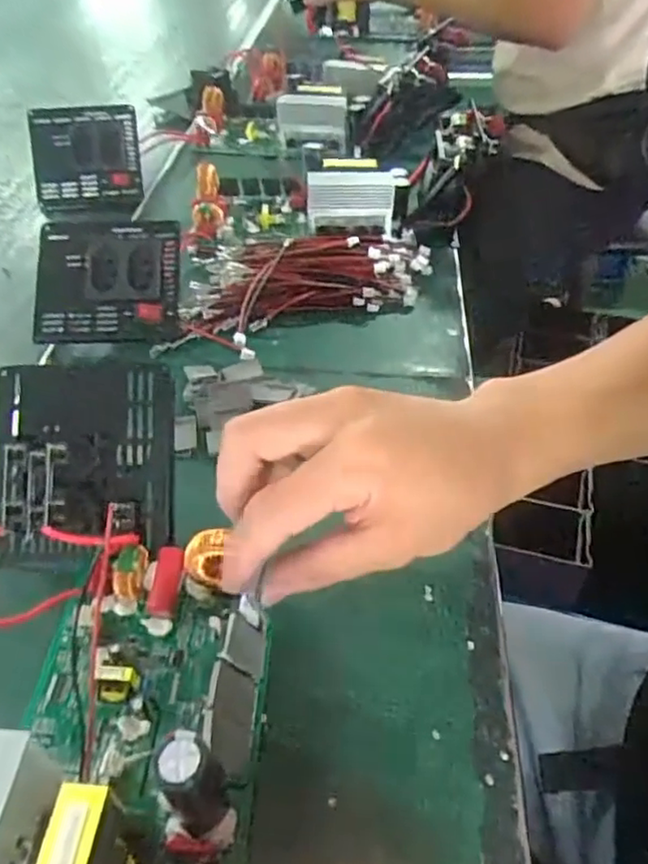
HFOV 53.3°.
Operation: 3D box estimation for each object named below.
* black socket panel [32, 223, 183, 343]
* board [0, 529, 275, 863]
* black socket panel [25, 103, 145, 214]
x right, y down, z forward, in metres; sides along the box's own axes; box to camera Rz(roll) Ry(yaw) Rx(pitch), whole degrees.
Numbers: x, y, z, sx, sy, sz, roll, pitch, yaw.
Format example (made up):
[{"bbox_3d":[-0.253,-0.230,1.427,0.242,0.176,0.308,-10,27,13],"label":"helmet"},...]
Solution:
[{"bbox_3d":[-0.151,-0.103,0.446,0.095,0.015,0.087,1,80,2],"label":"black socket panel"},{"bbox_3d":[-0.076,0.112,0.230,0.096,0.055,0.184,1,45,2],"label":"board"},{"bbox_3d":[-0.221,-0.254,0.598,0.096,0.088,0.012,-5,14,-1],"label":"black socket panel"}]

